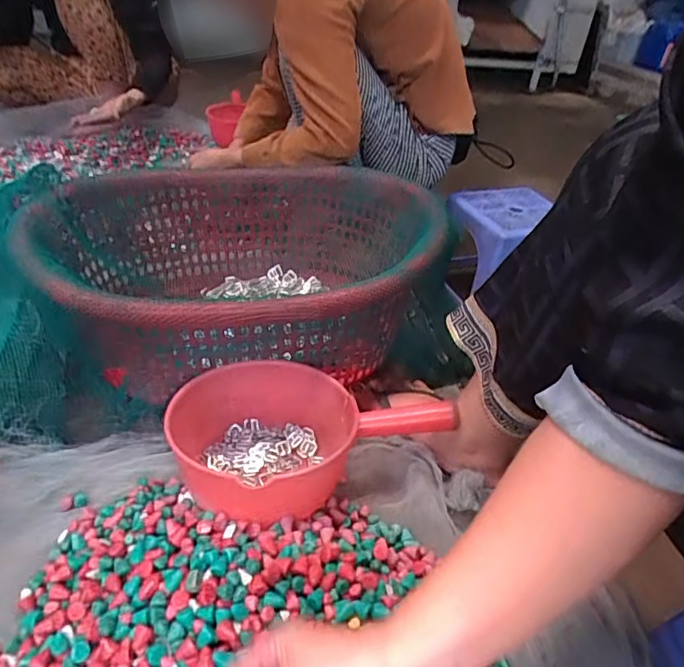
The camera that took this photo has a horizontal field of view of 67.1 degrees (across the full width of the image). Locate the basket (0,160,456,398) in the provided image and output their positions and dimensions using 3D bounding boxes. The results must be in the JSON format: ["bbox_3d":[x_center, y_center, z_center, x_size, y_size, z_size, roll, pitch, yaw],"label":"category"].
[{"bbox_3d":[-0.135,-0.089,0.744,0.503,0.204,0.414,-4,38,-13],"label":"basket"}]

